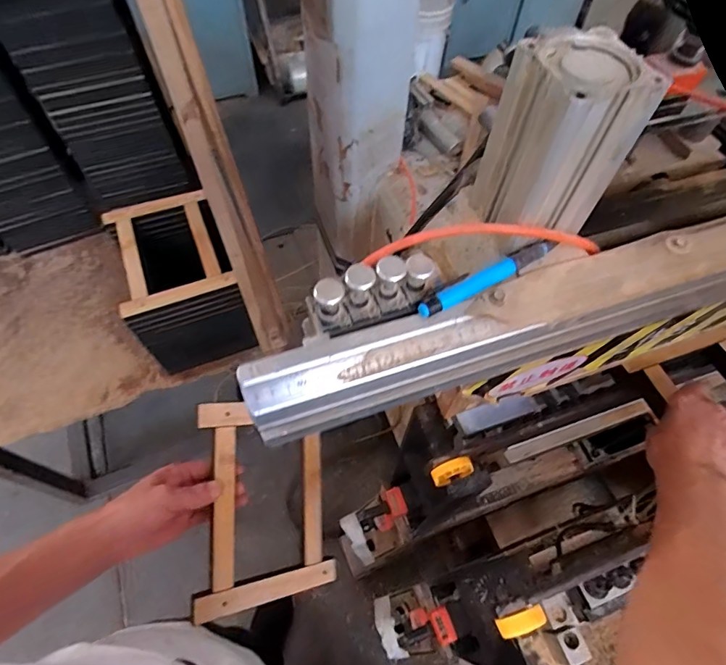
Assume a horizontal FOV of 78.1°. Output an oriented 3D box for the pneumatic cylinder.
[{"bbox_3d":[0.124,-0.123,0.297,0.070,0.124,0.065,-14,61,-10],"label":"pneumatic cylinder"}]

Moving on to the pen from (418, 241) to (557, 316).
[{"bbox_3d":[0.091,-0.040,0.316,0.119,0.009,0.012,-29,64,-17],"label":"pen"}]

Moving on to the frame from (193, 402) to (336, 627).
[{"bbox_3d":[-0.117,0.208,0.559,0.174,0.014,0.239,3,81,-37],"label":"frame"}]

